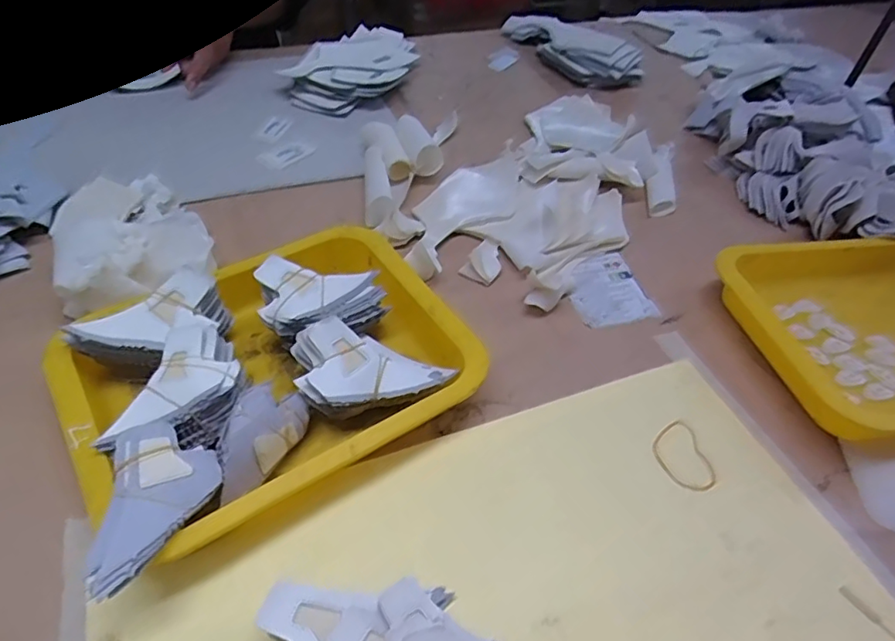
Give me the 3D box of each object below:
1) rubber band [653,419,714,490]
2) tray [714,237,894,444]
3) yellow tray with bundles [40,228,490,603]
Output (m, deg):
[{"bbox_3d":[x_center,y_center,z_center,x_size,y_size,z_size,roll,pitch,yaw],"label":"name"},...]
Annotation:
[{"bbox_3d":[0.173,0.097,0.414,0.045,0.005,0.050,-26,58,-25],"label":"rubber band"},{"bbox_3d":[0.369,0.009,0.490,0.257,0.049,0.194,-6,49,-11],"label":"tray"},{"bbox_3d":[-0.122,0.029,0.401,0.251,0.058,0.199,-26,56,-26],"label":"yellow tray with bundles"}]

